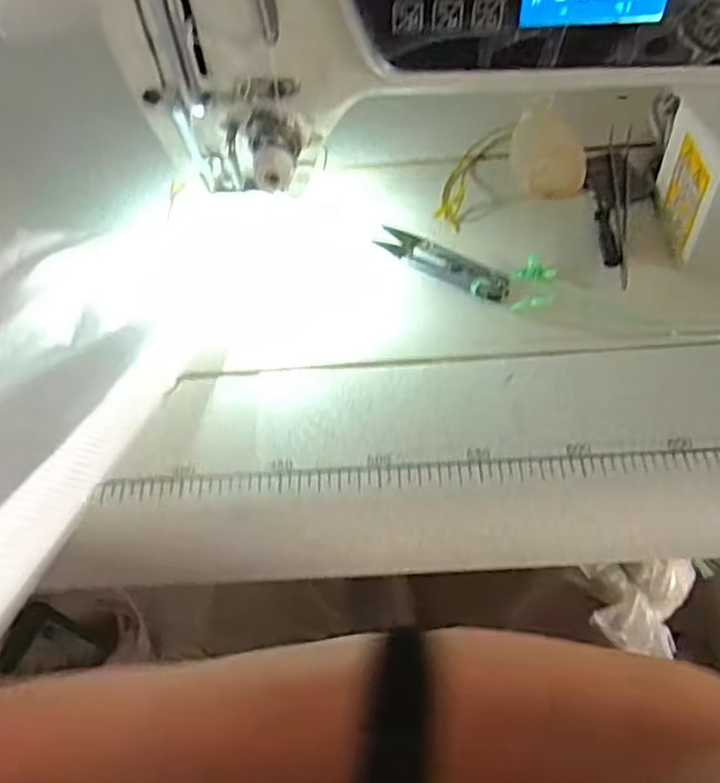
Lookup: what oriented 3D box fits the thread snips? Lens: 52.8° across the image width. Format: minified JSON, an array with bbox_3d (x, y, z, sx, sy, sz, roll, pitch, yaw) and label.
[{"bbox_3d":[0.051,-0.080,0.442,0.091,0.006,0.023,32,62,24],"label":"thread snips"}]

